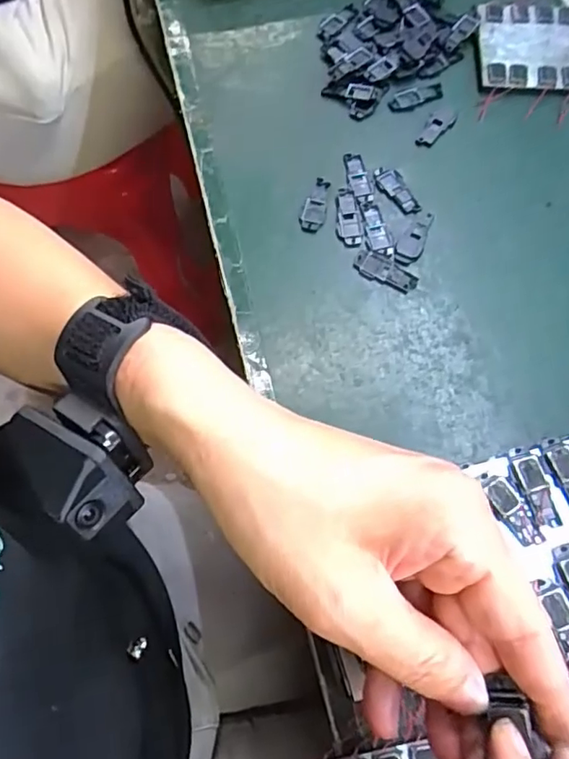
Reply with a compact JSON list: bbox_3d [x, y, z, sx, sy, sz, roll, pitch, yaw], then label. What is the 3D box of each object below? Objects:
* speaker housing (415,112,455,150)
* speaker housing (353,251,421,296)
[{"bbox_3d":[0.103,-0.172,0.398,0.016,0.004,0.035,34,73,13],"label":"speaker housing"},{"bbox_3d":[0.062,-0.066,0.356,0.039,0.004,0.017,32,73,12],"label":"speaker housing"}]

